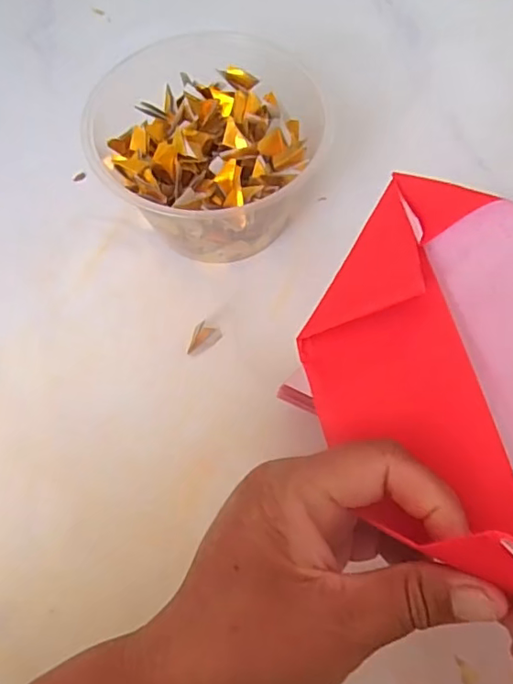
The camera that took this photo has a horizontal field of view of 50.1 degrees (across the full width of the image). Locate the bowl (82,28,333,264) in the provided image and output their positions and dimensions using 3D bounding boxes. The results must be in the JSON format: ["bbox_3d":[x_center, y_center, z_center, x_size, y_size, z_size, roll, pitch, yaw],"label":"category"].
[{"bbox_3d":[-0.027,-0.129,0.359,0.140,0.075,0.153,-1,64,2],"label":"bowl"}]

